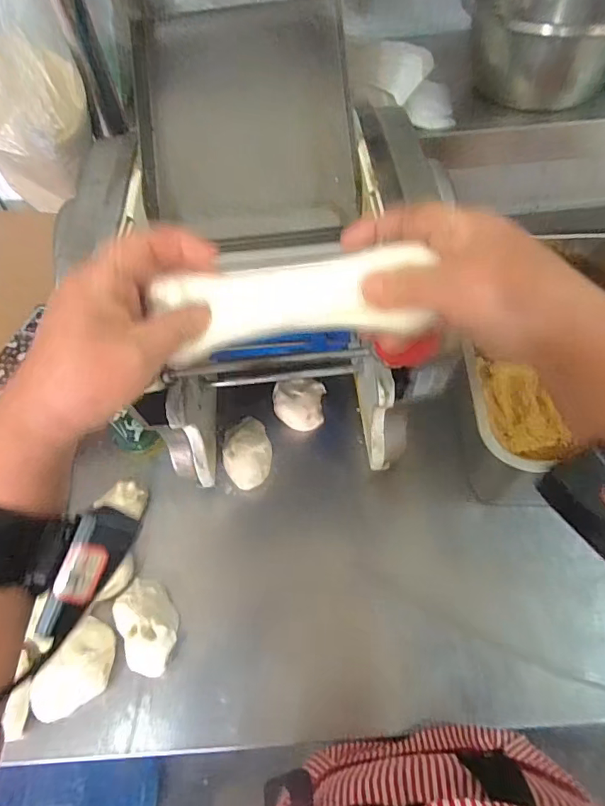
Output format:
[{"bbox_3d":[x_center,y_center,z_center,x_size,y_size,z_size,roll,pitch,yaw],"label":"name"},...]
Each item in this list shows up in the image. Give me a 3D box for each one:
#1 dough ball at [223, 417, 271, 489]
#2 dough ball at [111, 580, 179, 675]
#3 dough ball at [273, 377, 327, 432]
[{"bbox_3d":[-0.071,0.068,0.628,0.059,0.054,0.099,-6,56,0],"label":"dough ball"},{"bbox_3d":[-0.167,0.240,0.520,0.056,0.056,0.099,-27,59,-13],"label":"dough ball"},{"bbox_3d":[-0.005,0.002,0.662,0.069,0.042,0.063,-2,56,3],"label":"dough ball"}]

